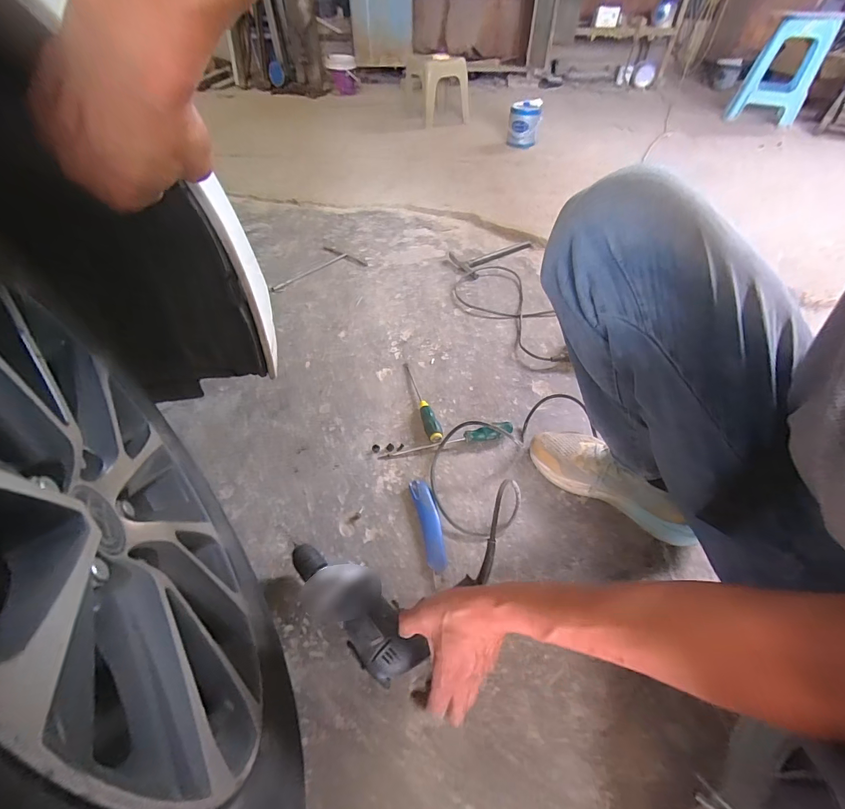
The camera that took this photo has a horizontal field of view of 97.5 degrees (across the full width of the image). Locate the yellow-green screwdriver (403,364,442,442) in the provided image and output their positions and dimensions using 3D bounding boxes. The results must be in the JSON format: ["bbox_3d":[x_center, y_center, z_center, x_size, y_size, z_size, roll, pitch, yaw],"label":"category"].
[{"bbox_3d":[-0.004,-0.018,0.808,0.028,0.032,0.251,-11,49,-10],"label":"yellow-green screwdriver"}]

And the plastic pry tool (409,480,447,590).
[{"bbox_3d":[0.014,0.203,0.610,0.035,0.015,0.174,-10,48,-10],"label":"plastic pry tool"}]

